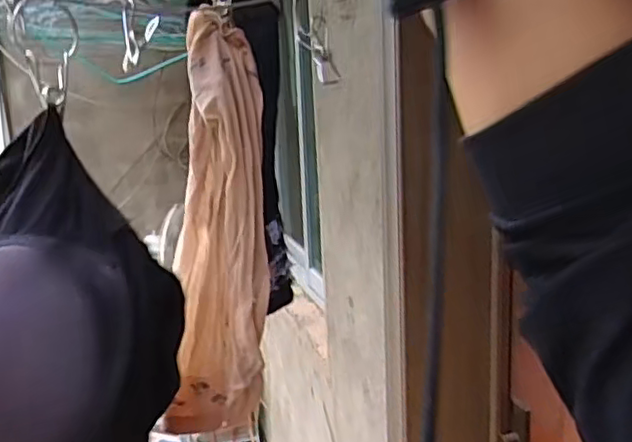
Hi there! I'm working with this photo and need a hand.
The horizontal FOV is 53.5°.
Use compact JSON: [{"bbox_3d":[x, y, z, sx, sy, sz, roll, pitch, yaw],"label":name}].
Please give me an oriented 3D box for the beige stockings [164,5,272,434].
[{"bbox_3d":[-0.071,0.005,0.440,0.073,0.277,0.054,-2,11,2],"label":"beige stockings"}]

